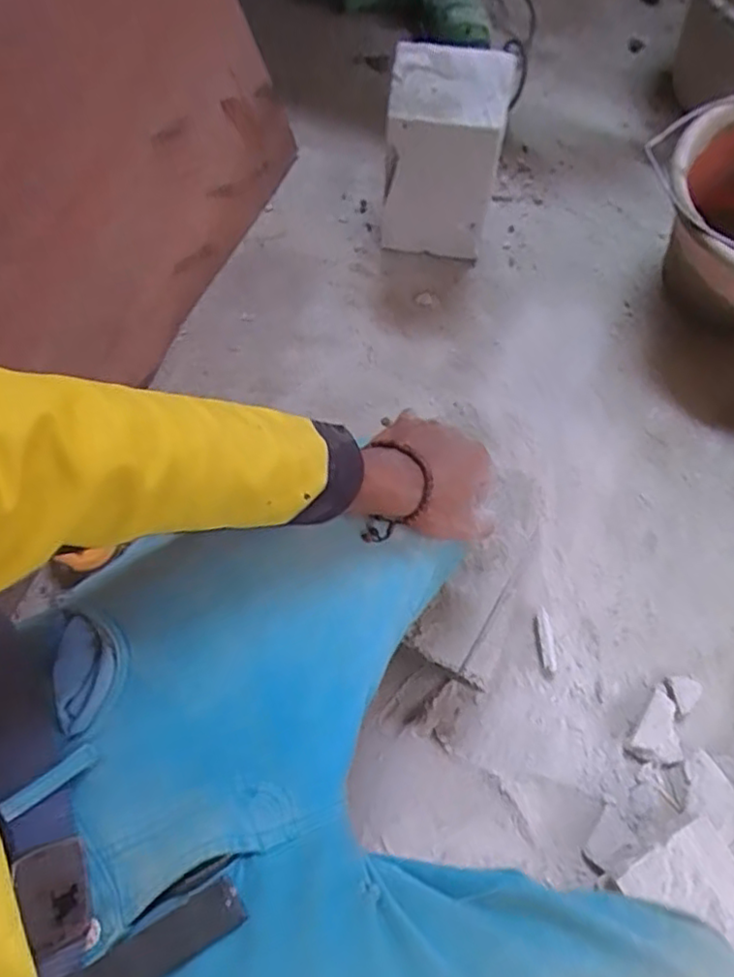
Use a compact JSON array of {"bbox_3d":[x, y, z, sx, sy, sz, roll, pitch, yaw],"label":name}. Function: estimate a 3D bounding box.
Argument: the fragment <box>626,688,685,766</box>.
[{"bbox_3d":[0.289,0.236,0.659,0.048,0.016,0.066,25,73,10],"label":"fragment"}]

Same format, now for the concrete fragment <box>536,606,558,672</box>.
[{"bbox_3d":[0.183,0.155,0.686,0.014,0.005,0.061,-6,71,-1],"label":"concrete fragment"}]

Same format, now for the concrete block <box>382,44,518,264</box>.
[{"bbox_3d":[0.087,-0.376,0.777,0.122,0.207,0.107,9,71,5],"label":"concrete block"}]

